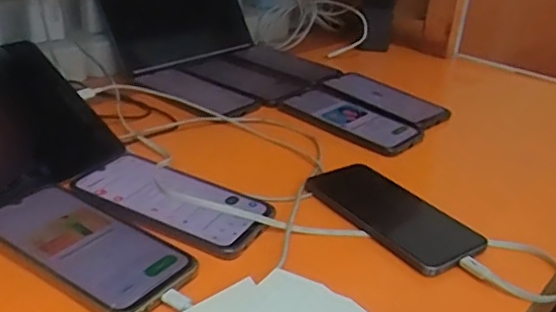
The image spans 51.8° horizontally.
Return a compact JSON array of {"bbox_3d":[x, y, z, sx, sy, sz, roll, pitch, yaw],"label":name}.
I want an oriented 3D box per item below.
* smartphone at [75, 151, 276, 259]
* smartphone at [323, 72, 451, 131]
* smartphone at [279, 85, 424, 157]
[{"bbox_3d":[-0.091,0.034,0.506,0.170,0.007,0.088,18,30,23],"label":"smartphone"},{"bbox_3d":[0.146,-0.082,0.772,0.079,0.007,0.169,-20,37,-40],"label":"smartphone"},{"bbox_3d":[0.087,-0.048,0.707,0.183,0.013,0.096,27,34,36],"label":"smartphone"}]

